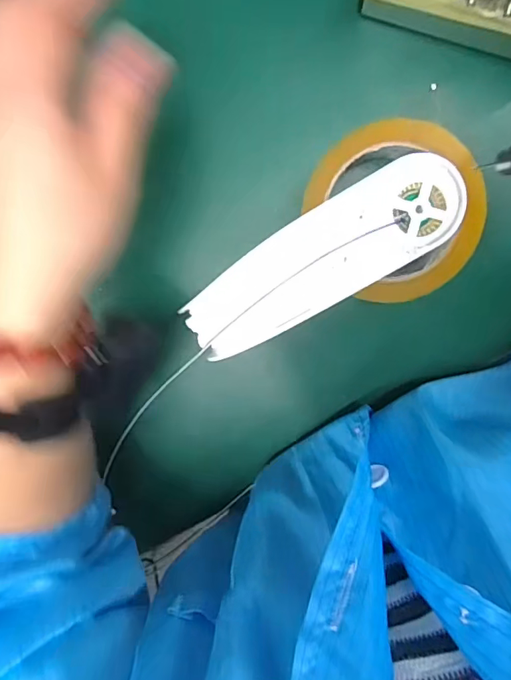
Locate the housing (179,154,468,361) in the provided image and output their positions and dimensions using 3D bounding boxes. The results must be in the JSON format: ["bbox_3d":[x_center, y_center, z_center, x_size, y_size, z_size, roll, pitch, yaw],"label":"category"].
[{"bbox_3d":[0.033,-0.042,0.270,0.177,0.025,0.052,-30,95,21],"label":"housing"}]

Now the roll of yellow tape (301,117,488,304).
[{"bbox_3d":[0.086,-0.079,0.286,0.090,0.044,0.105,-38,94,8],"label":"roll of yellow tape"}]

